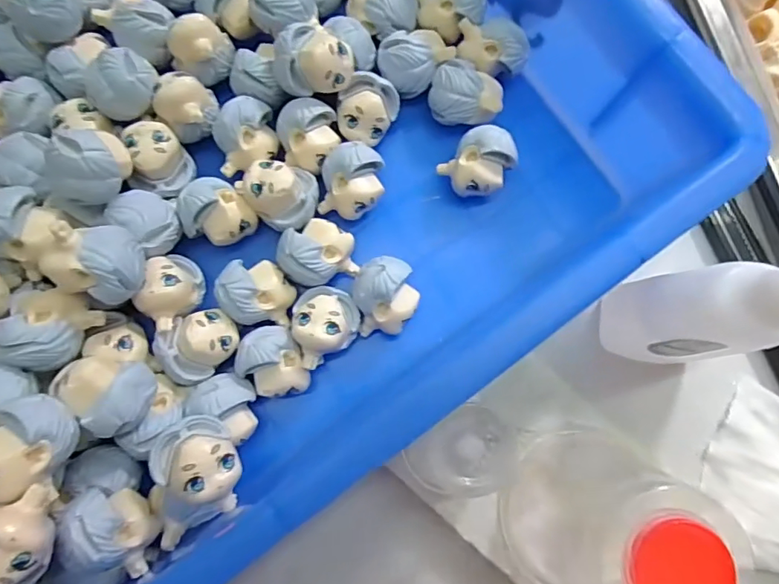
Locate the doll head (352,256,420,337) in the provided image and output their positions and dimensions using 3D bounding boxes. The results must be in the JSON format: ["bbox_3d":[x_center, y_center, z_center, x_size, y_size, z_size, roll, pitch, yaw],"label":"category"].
[{"bbox_3d":[-0.002,0.002,0.190,0.022,0.024,0.026,-15,82,-6],"label":"doll head"}]

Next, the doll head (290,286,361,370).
[{"bbox_3d":[-0.022,0.011,0.186,0.023,0.024,0.027,-15,86,-6],"label":"doll head"}]

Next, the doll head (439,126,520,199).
[{"bbox_3d":[0.034,-0.049,0.200,0.022,0.024,0.025,38,81,3],"label":"doll head"}]

